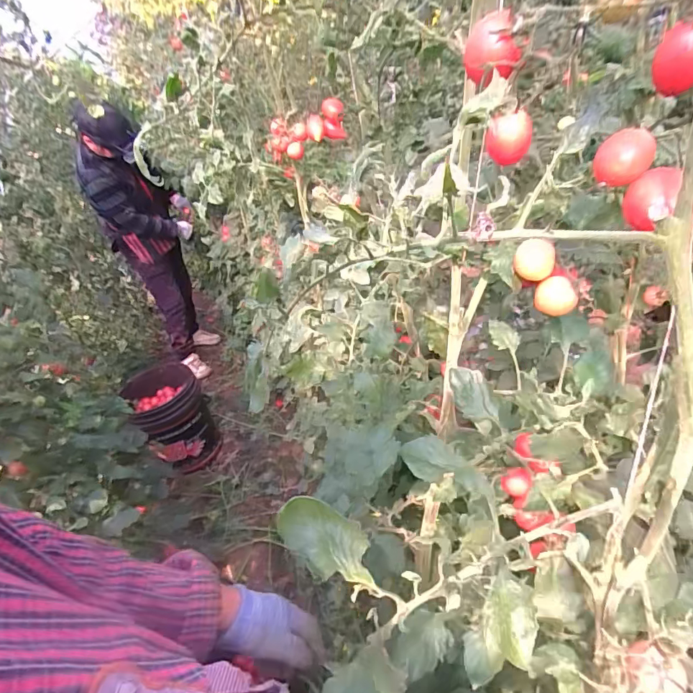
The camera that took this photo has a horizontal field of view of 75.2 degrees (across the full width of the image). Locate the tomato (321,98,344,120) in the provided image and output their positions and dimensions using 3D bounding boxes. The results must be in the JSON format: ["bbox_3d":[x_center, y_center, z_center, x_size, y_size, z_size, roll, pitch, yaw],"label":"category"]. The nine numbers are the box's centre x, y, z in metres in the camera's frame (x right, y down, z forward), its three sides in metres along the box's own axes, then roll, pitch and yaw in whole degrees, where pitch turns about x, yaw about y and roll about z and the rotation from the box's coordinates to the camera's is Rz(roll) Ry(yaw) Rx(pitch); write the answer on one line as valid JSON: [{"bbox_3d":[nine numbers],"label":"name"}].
[{"bbox_3d":[-0.020,-0.338,0.641,0.031,0.029,0.024,-6,38,2],"label":"tomato"}]

